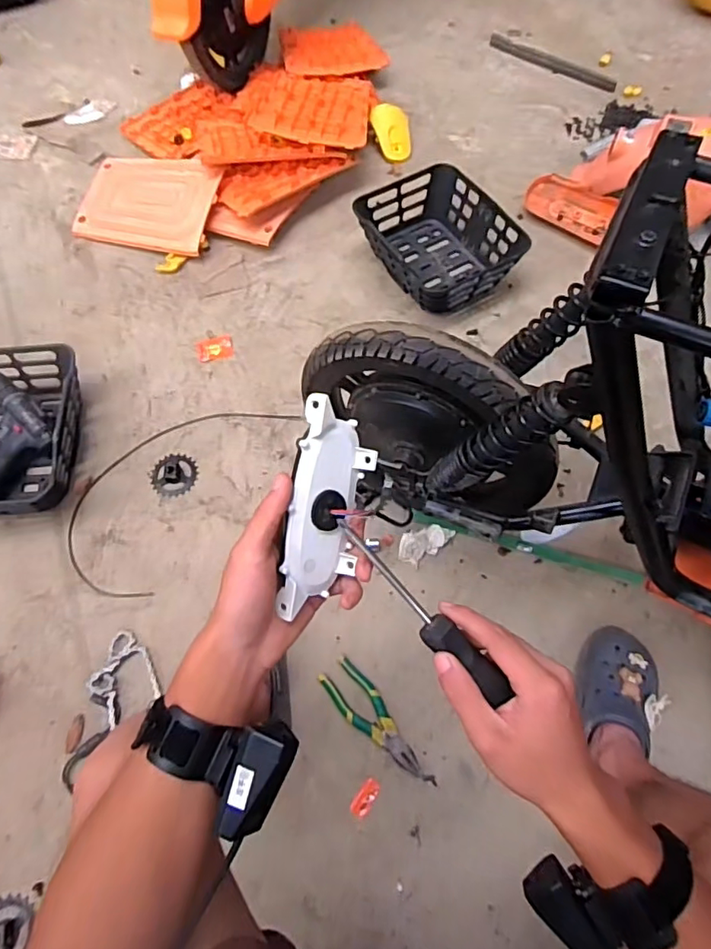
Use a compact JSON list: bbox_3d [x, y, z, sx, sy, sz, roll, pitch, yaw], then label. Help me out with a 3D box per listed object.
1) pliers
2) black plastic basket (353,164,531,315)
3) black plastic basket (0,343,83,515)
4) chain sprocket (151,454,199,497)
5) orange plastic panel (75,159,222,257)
[{"bbox_3d":[0.026,0.368,0.822,0.061,0.013,0.196,-37,71,-14],"label":"pliers"},{"bbox_3d":[0.170,-0.524,1.205,0.267,0.113,0.346,-31,69,-12],"label":"black plastic basket"},{"bbox_3d":[-0.640,-0.079,1.007,0.271,0.112,0.333,-5,66,-1],"label":"black plastic basket"},{"bbox_3d":[-0.337,0.001,1.019,0.087,0.009,0.084,0,66,1],"label":"chain sprocket"},{"bbox_3d":[-0.483,-0.642,1.283,0.319,0.019,0.241,11,79,11],"label":"orange plastic panel"}]

